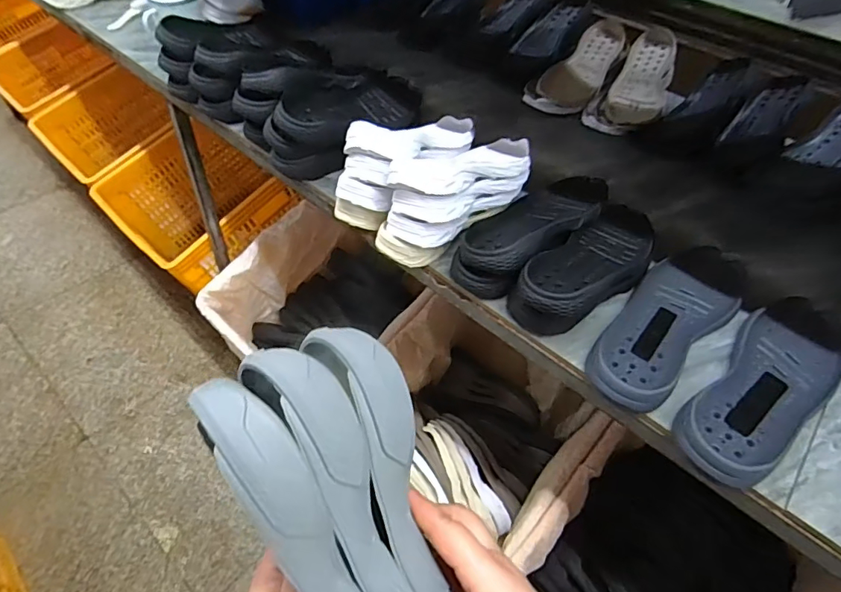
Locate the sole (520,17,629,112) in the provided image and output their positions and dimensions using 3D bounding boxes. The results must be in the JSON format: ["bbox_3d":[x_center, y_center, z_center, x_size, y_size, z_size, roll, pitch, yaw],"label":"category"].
[{"bbox_3d":[0.335,-0.473,1.020,0.110,0.048,0.288,33,69,22],"label":"sole"}]

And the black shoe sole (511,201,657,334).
[{"bbox_3d":[0.227,-0.048,0.642,0.279,0.060,0.106,-34,59,-31],"label":"black shoe sole"}]

